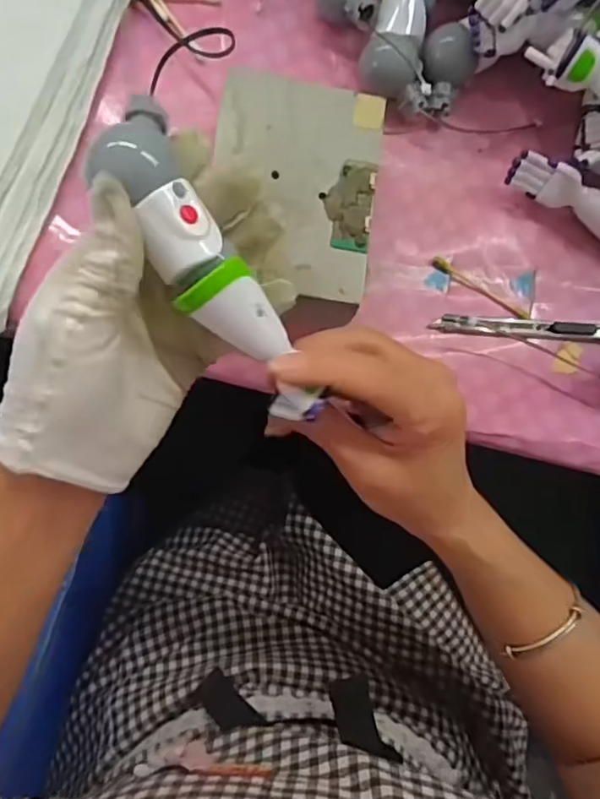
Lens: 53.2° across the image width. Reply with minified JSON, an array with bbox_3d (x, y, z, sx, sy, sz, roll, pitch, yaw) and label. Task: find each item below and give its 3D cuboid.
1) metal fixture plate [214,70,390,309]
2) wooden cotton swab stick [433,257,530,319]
[{"bbox_3d":[-0.003,-0.118,0.326,0.089,0.005,0.119,8,81,-5],"label":"metal fixture plate"},{"bbox_3d":[0.117,-0.071,0.386,0.072,0.005,0.007,31,80,-1],"label":"wooden cotton swab stick"}]

